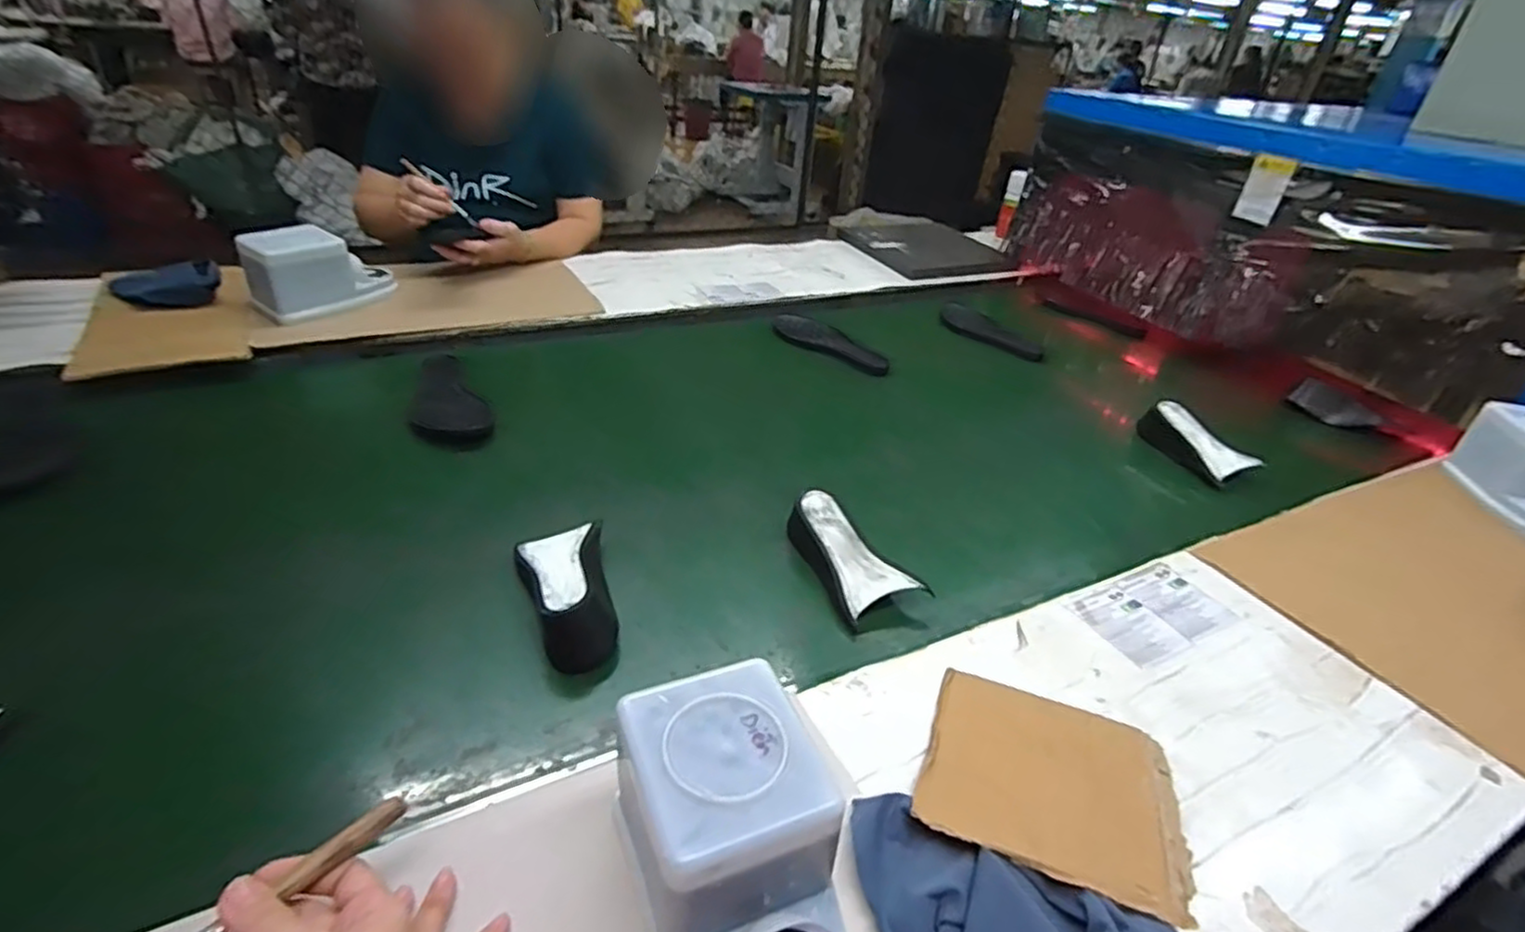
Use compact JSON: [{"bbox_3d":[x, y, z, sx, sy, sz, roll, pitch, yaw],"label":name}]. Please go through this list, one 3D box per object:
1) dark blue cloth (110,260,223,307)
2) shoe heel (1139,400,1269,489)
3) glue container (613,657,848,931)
[{"bbox_3d":[-0.834,-0.251,1.001,0.041,0.057,0.121,31,41,34],"label":"dark blue cloth"},{"bbox_3d":[0.579,-0.029,0.948,0.058,0.072,0.159,-3,34,-14],"label":"shoe heel"},{"bbox_3d":[-0.008,0.213,0.375,0.105,0.102,0.186,-11,37,-24],"label":"glue container"}]

